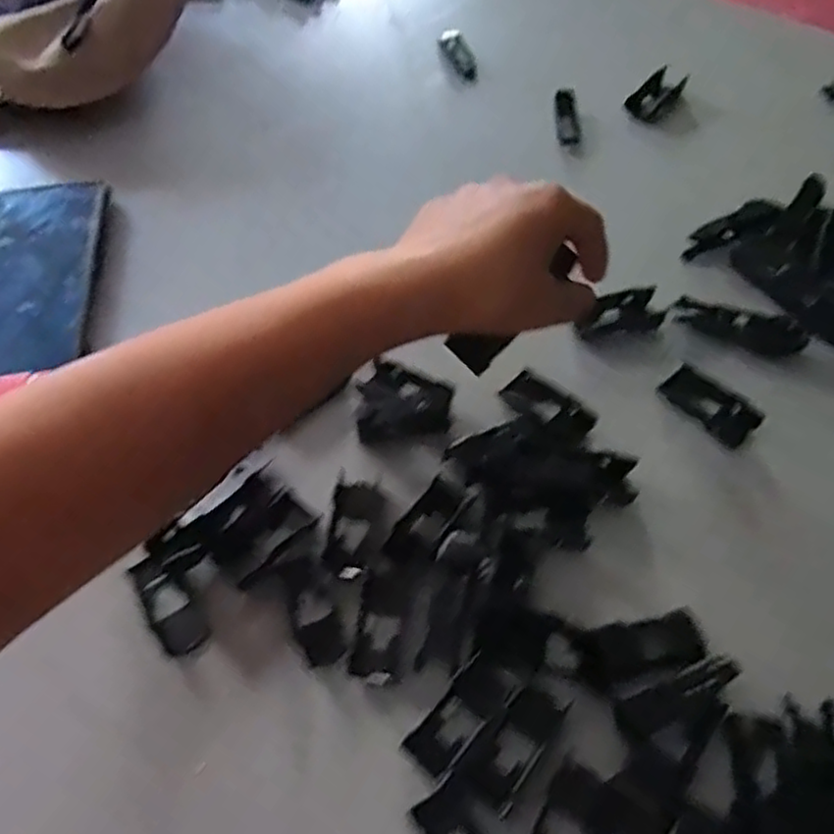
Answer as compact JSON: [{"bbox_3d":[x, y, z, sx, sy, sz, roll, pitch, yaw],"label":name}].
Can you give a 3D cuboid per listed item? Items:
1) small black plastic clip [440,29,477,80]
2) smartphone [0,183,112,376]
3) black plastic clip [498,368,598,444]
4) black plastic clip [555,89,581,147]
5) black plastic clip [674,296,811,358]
[{"bbox_3d":[0.034,-0.298,0.579,0.018,0.011,0.057,-15,58,-7],"label":"small black plastic clip"},{"bbox_3d":[-0.243,-0.089,0.443,0.082,0.005,0.162,-6,58,-2],"label":"smartphone"},{"bbox_3d":[0.073,-0.006,0.389,0.025,0.009,0.051,-39,64,-20],"label":"black plastic clip"},{"bbox_3d":[0.113,-0.223,0.525,0.015,0.004,0.051,-2,72,1],"label":"black plastic clip"},{"bbox_3d":[0.191,-0.055,0.416,0.072,0.011,0.021,21,61,15],"label":"black plastic clip"}]

